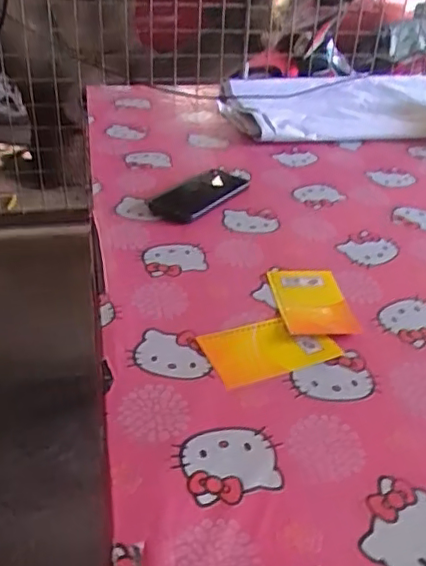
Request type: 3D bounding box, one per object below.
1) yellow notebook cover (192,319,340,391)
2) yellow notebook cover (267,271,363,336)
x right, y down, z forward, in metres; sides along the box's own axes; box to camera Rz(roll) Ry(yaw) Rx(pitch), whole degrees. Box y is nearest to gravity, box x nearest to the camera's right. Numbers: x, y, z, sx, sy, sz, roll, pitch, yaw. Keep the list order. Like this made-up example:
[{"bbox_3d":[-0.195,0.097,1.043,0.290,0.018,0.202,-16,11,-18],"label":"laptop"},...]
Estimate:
[{"bbox_3d":[0.057,0.068,0.613,0.124,0.013,0.079,-11,36,-20],"label":"yellow notebook cover"},{"bbox_3d":[0.111,0.020,0.673,0.077,0.006,0.122,-3,34,-8],"label":"yellow notebook cover"}]

